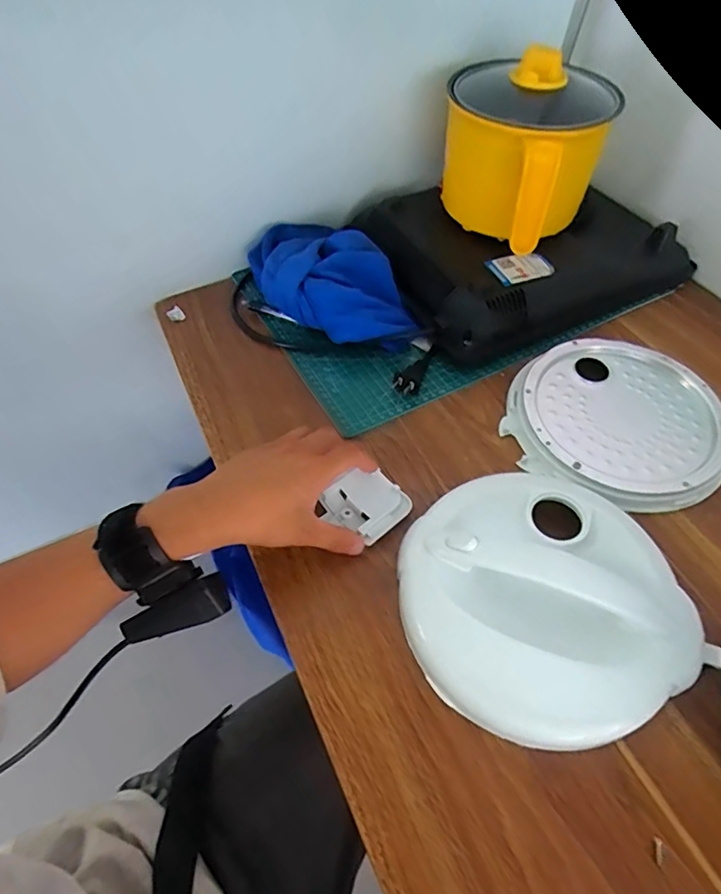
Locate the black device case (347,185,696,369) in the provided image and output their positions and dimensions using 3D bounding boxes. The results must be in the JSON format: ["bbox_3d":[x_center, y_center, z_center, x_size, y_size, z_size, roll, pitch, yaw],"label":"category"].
[{"bbox_3d":[0.185,-0.243,0.640,0.330,0.071,0.257,-25,56,-16],"label":"black device case"}]

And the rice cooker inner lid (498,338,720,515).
[{"bbox_3d":[0.241,-0.029,0.505,0.189,0.025,0.178,-1,52,1],"label":"rice cooker inner lid"}]

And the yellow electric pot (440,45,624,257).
[{"bbox_3d":[0.169,-0.308,0.579,0.157,0.161,0.195,12,55,8],"label":"yellow electric pot"}]

